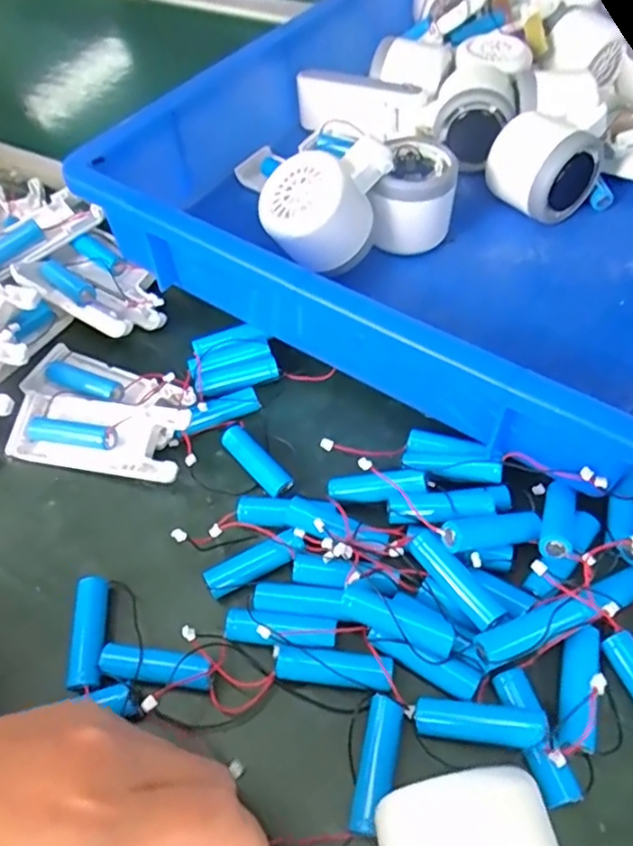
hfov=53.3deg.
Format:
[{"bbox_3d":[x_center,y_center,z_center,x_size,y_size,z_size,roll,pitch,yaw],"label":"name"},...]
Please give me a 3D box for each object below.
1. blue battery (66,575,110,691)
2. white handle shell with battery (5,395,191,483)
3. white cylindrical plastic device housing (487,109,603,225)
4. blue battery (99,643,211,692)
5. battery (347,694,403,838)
[{"bbox_3d":[-0.105,0.097,0.291,0.013,0.015,0.050,-8,54,-1],"label":"blue battery"},{"bbox_3d":[-0.119,0.008,0.350,0.100,0.026,0.037,10,56,12],"label":"white handle shell with battery"},{"bbox_3d":[0.152,-0.173,0.424,0.056,0.061,0.054,-32,58,-17],"label":"white cylindrical plastic device housing"},{"bbox_3d":[-0.071,0.107,0.278,0.049,0.014,0.014,5,55,9],"label":"blue battery"},{"bbox_3d":[0.024,0.137,0.254,0.013,0.013,0.050,10,56,12],"label":"battery"}]

